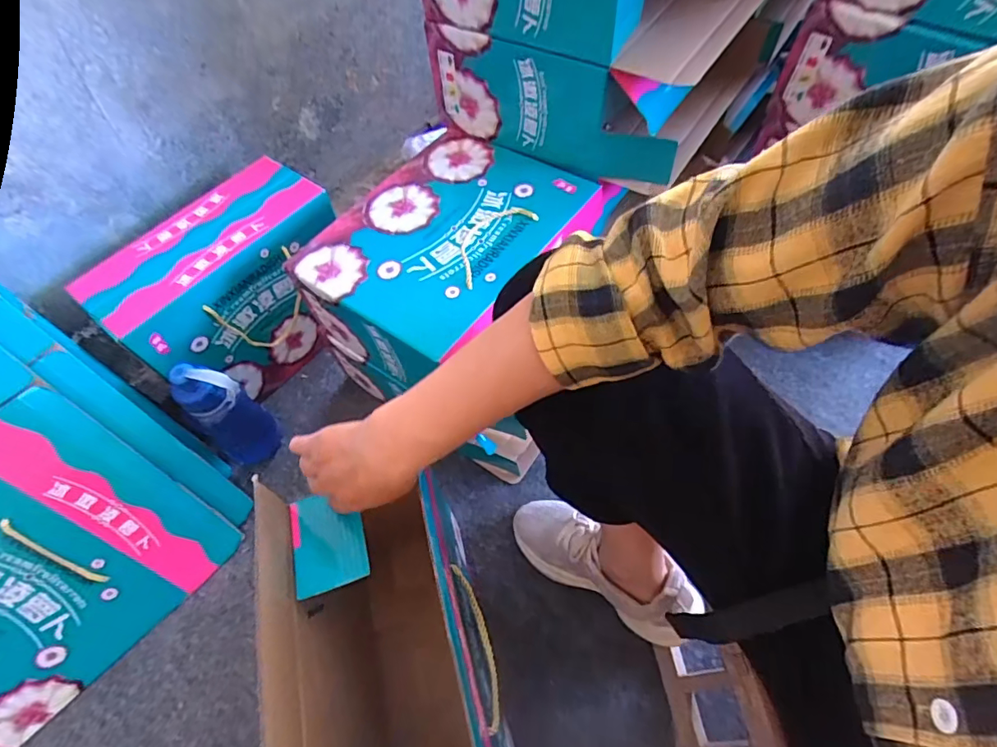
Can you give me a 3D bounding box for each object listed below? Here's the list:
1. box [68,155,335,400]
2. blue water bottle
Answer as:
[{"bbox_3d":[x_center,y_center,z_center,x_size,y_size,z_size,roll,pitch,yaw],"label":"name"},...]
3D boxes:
[{"bbox_3d":[-0.398,-0.124,0.805,0.154,0.253,0.328,35,67,22],"label":"box"},{"bbox_3d":[-0.380,0.067,0.718,0.068,0.230,0.083,35,68,23],"label":"blue water bottle"}]

